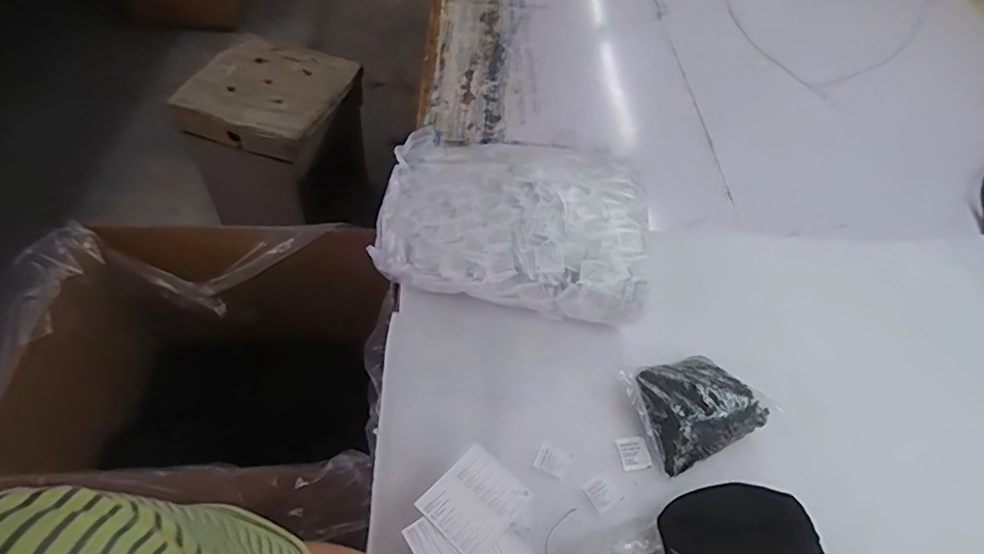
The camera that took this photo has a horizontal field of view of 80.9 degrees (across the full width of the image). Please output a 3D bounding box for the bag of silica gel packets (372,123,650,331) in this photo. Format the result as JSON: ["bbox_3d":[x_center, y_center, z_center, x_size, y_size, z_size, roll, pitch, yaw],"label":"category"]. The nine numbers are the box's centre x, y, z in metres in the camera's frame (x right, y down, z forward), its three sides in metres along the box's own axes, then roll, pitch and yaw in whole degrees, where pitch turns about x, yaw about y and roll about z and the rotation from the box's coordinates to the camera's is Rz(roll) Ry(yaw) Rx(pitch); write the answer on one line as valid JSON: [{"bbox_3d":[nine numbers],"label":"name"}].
[{"bbox_3d":[0.029,-0.098,0.931,0.417,0.119,0.312,9,51,1],"label":"bag of silica gel packets"}]

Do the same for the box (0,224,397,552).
[{"bbox_3d":[-0.533,0.231,1.151,0.595,0.470,0.566,0,51,-6],"label":"box"}]

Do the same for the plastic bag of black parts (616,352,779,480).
[{"bbox_3d":[0.279,0.168,0.782,0.177,0.054,0.135,-16,54,-19],"label":"plastic bag of black parts"}]

